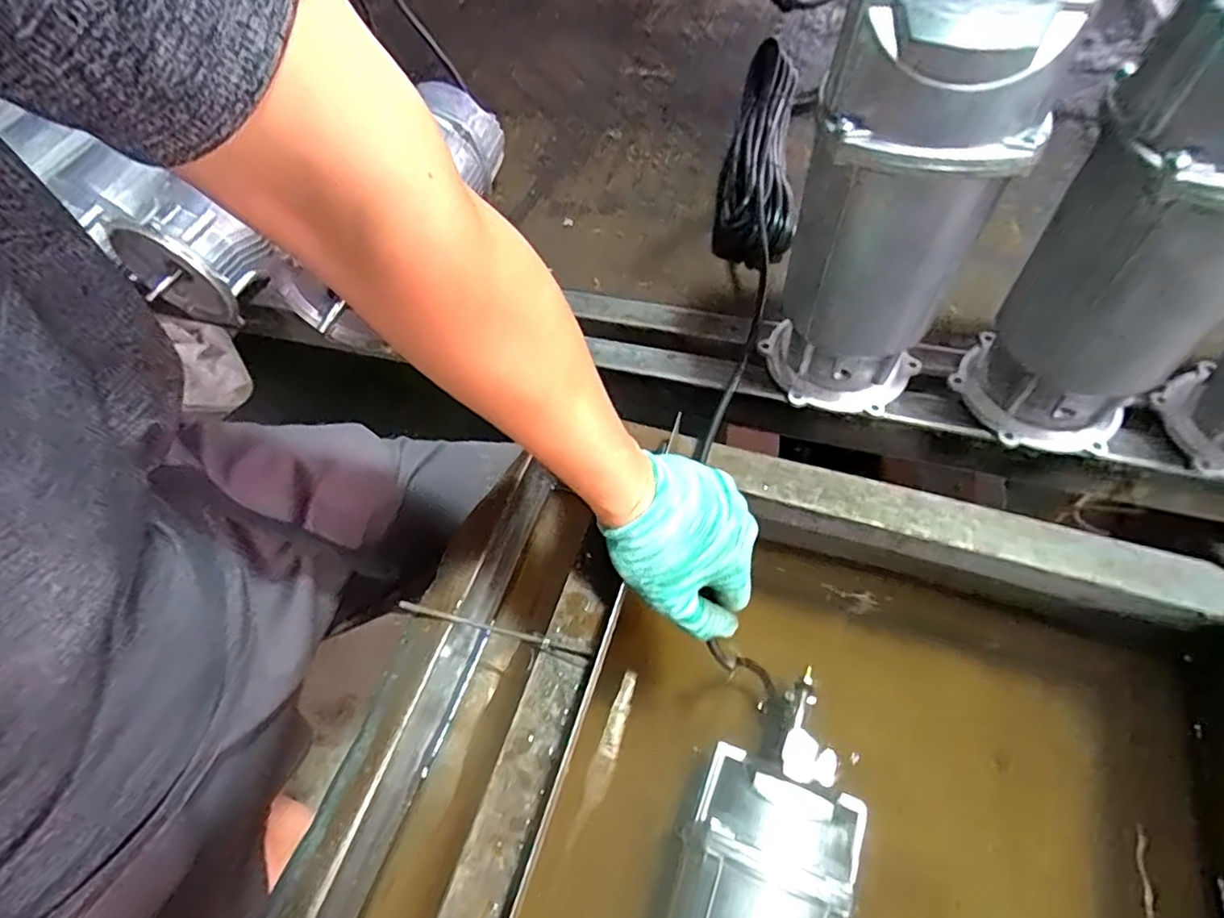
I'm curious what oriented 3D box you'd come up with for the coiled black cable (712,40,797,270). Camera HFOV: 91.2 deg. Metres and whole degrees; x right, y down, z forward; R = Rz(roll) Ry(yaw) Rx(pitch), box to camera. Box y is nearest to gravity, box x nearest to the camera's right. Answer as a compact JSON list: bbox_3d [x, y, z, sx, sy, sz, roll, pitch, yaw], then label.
[{"bbox_3d":[0.173,-0.364,0.703,0.076,0.068,0.370,6,58,9],"label":"coiled black cable"}]

